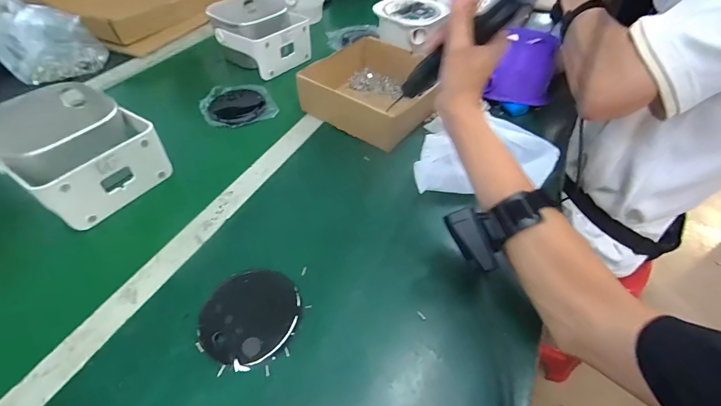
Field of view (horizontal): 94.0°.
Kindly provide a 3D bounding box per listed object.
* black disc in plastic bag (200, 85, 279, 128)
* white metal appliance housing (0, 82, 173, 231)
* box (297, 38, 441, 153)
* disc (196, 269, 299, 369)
[{"bbox_3d":[-0.232,-0.187,0.633,0.123,0.011,0.132,-22,53,-19],"label":"black disc in plastic bag"},{"bbox_3d":[-0.398,-0.081,0.469,0.182,0.100,0.151,28,53,20],"label":"white metal appliance housing"},{"bbox_3d":[0.021,-0.207,0.600,0.210,0.066,0.189,30,54,23],"label":"box"},{"bbox_3d":[-0.119,0.118,0.359,0.098,0.008,0.098,1,49,-1],"label":"disc"}]

